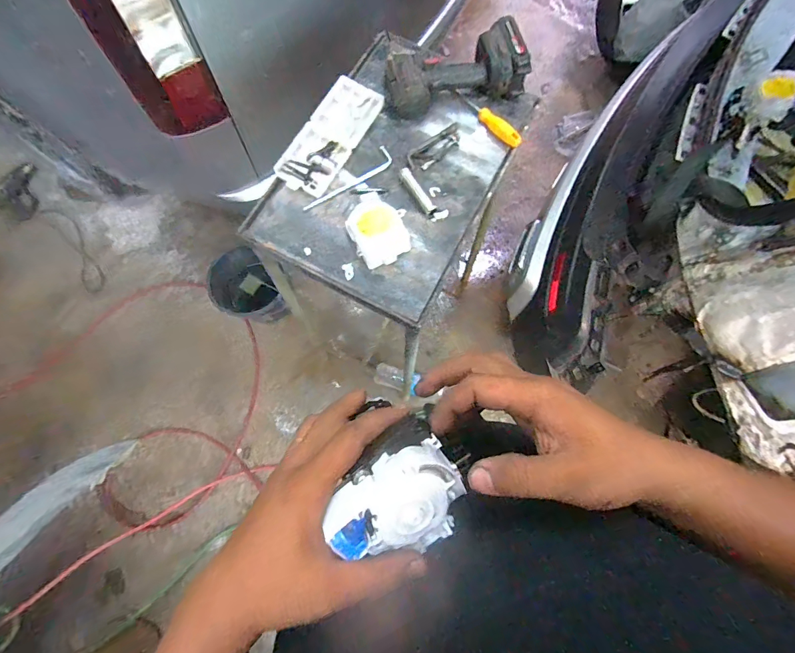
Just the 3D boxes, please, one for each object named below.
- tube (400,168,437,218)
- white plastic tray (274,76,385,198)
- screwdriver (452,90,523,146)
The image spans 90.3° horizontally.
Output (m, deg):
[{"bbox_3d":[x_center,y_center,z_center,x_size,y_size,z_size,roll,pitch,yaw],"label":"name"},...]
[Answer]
[{"bbox_3d":[0.035,-0.219,0.644,0.020,0.012,0.092,-31,77,-9],"label":"tube"},{"bbox_3d":[-0.116,-0.327,0.677,0.097,0.020,0.228,28,76,7],"label":"white plastic tray"},{"bbox_3d":[0.154,-0.364,0.689,0.029,0.019,0.152,-40,78,-11],"label":"screwdriver"}]

